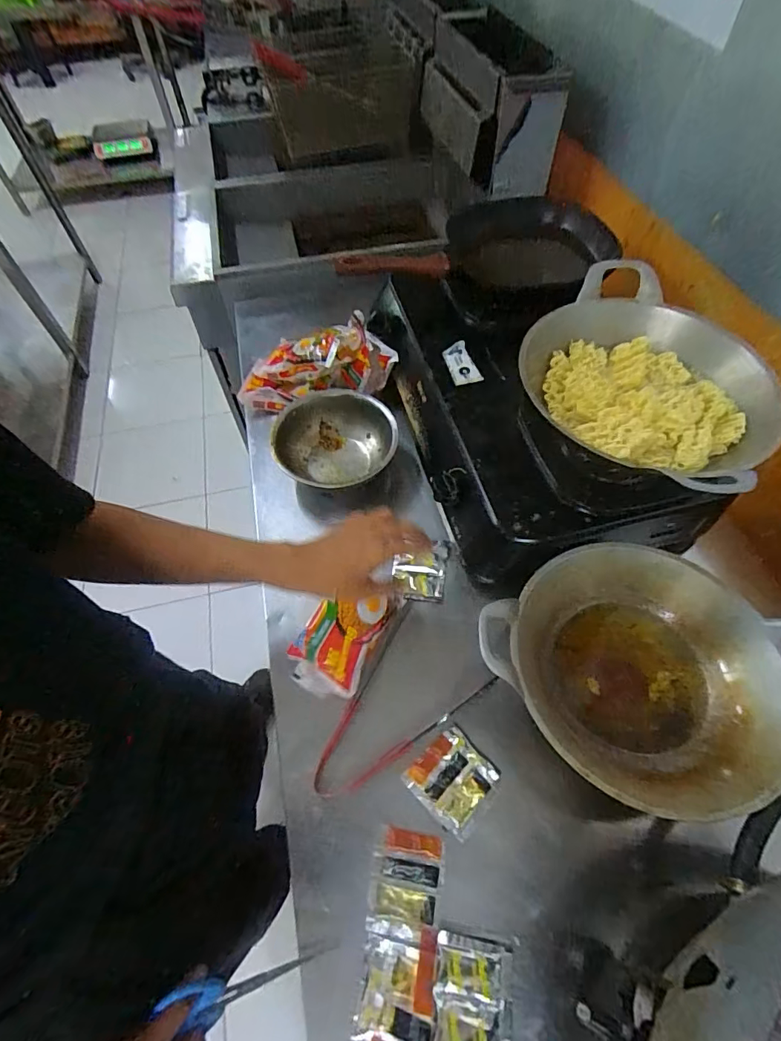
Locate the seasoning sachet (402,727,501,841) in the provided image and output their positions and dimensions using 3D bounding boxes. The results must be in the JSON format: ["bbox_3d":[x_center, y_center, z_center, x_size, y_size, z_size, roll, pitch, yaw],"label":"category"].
[{"bbox_3d":[0.067,0.273,0.515,0.080,0.006,0.075,39,66,23],"label":"seasoning sachet"}]

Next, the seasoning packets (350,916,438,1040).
[{"bbox_3d":[0.005,0.416,0.426,0.064,0.010,0.099,6,62,5],"label":"seasoning packets"}]

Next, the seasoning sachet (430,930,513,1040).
[{"bbox_3d":[0.070,0.416,0.417,0.067,0.017,0.086,8,58,7],"label":"seasoning sachet"}]

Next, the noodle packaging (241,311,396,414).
[{"bbox_3d":[-0.132,-0.265,0.801,0.249,0.077,0.149,-16,59,-8],"label":"noodle packaging"}]

